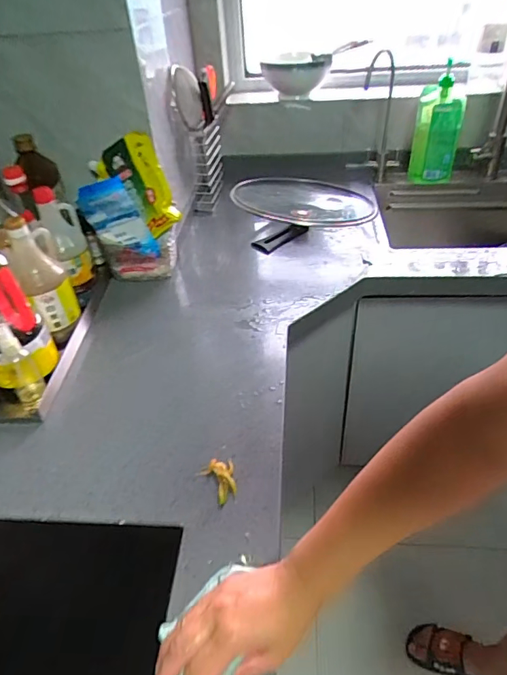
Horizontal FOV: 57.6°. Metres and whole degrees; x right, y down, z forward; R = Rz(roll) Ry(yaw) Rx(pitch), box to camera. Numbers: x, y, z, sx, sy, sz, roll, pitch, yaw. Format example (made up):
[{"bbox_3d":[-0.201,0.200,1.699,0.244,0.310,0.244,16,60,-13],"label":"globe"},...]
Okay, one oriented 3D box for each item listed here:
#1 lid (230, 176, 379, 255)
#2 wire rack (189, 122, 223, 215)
[{"bbox_3d":[0.116,-0.295,1.062,0.316,0.096,0.319,-3,39,2],"label":"lid"},{"bbox_3d":[-0.116,-0.427,1.150,0.069,0.186,0.144,-3,39,3],"label":"wire rack"}]

